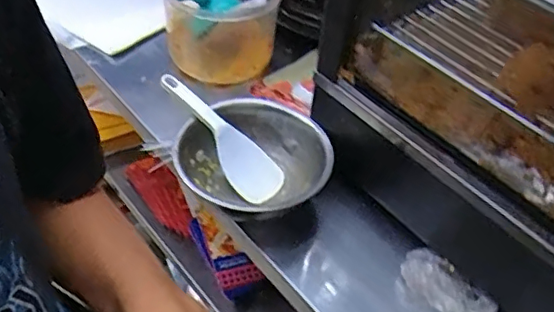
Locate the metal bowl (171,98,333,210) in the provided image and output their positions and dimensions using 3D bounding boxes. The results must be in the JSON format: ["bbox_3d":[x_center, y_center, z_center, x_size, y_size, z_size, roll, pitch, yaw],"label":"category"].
[{"bbox_3d":[-0.034,0.011,0.677,0.179,0.077,0.169,3,45,-3],"label":"metal bowl"}]

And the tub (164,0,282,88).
[{"bbox_3d":[-0.081,-0.204,0.814,0.161,0.146,0.182,12,46,7],"label":"tub"}]

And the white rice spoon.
[{"bbox_3d":[-0.071,-0.022,0.680,0.189,0.033,0.057,50,50,-6],"label":"white rice spoon"}]

